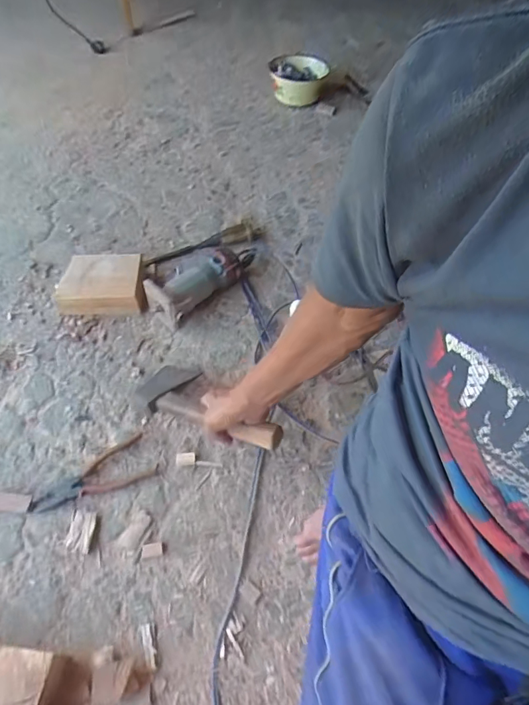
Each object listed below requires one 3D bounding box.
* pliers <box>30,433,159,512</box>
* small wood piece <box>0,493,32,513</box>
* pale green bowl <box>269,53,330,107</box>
[{"bbox_3d":[-0.287,0.215,0.765,0.200,0.019,0.081,-28,63,-19],"label":"pliers"},{"bbox_3d":[-0.425,0.246,0.748,0.080,0.007,0.031,0,58,-3],"label":"small wood piece"},{"bbox_3d":[0.108,-0.882,1.478,0.180,0.090,0.203,0,58,-2],"label":"pale green bowl"}]

